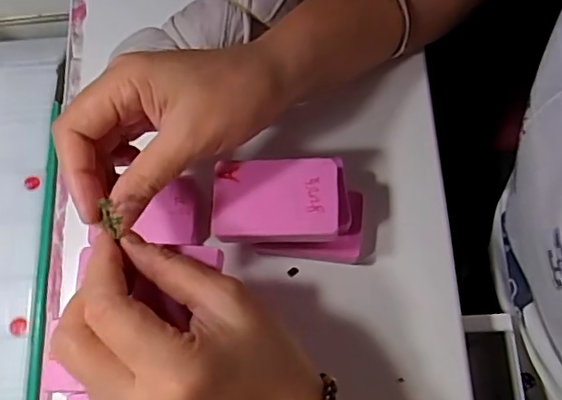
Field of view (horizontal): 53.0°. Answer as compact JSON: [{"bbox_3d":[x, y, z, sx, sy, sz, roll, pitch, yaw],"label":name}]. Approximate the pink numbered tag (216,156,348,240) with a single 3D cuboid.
[{"bbox_3d":[0.000,0.001,0.322,0.075,0.013,0.049,-4,72,4],"label":"pink numbered tag"}]

